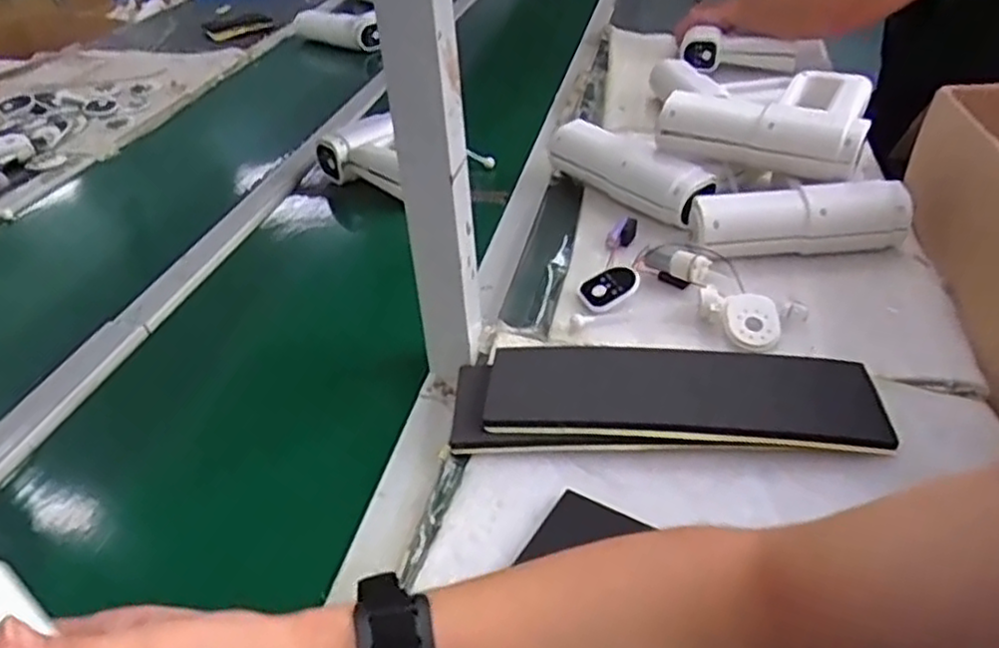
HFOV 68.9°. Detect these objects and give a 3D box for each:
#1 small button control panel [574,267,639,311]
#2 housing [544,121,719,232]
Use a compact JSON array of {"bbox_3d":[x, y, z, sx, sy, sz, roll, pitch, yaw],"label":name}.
[{"bbox_3d":[0.110,-0.036,0.716,0.075,0.017,0.046,-25,42,-27],"label":"small button control panel"},{"bbox_3d":[0.151,-0.179,0.873,0.056,0.069,0.225,-30,44,-31],"label":"housing"}]

